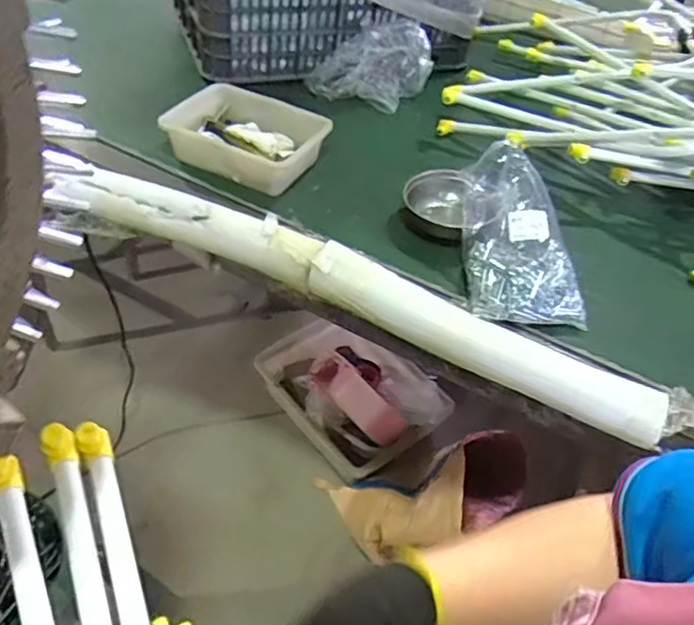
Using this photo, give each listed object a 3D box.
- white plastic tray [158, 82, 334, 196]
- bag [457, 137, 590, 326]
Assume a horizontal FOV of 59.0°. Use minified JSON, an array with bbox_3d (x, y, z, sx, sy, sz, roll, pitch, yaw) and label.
[{"bbox_3d":[-0.168,-0.296,1.015,0.237,0.088,0.164,21,47,13],"label":"white plastic tray"},{"bbox_3d":[0.253,-0.116,0.873,0.160,0.133,0.249,4,45,-3],"label":"bag"}]

